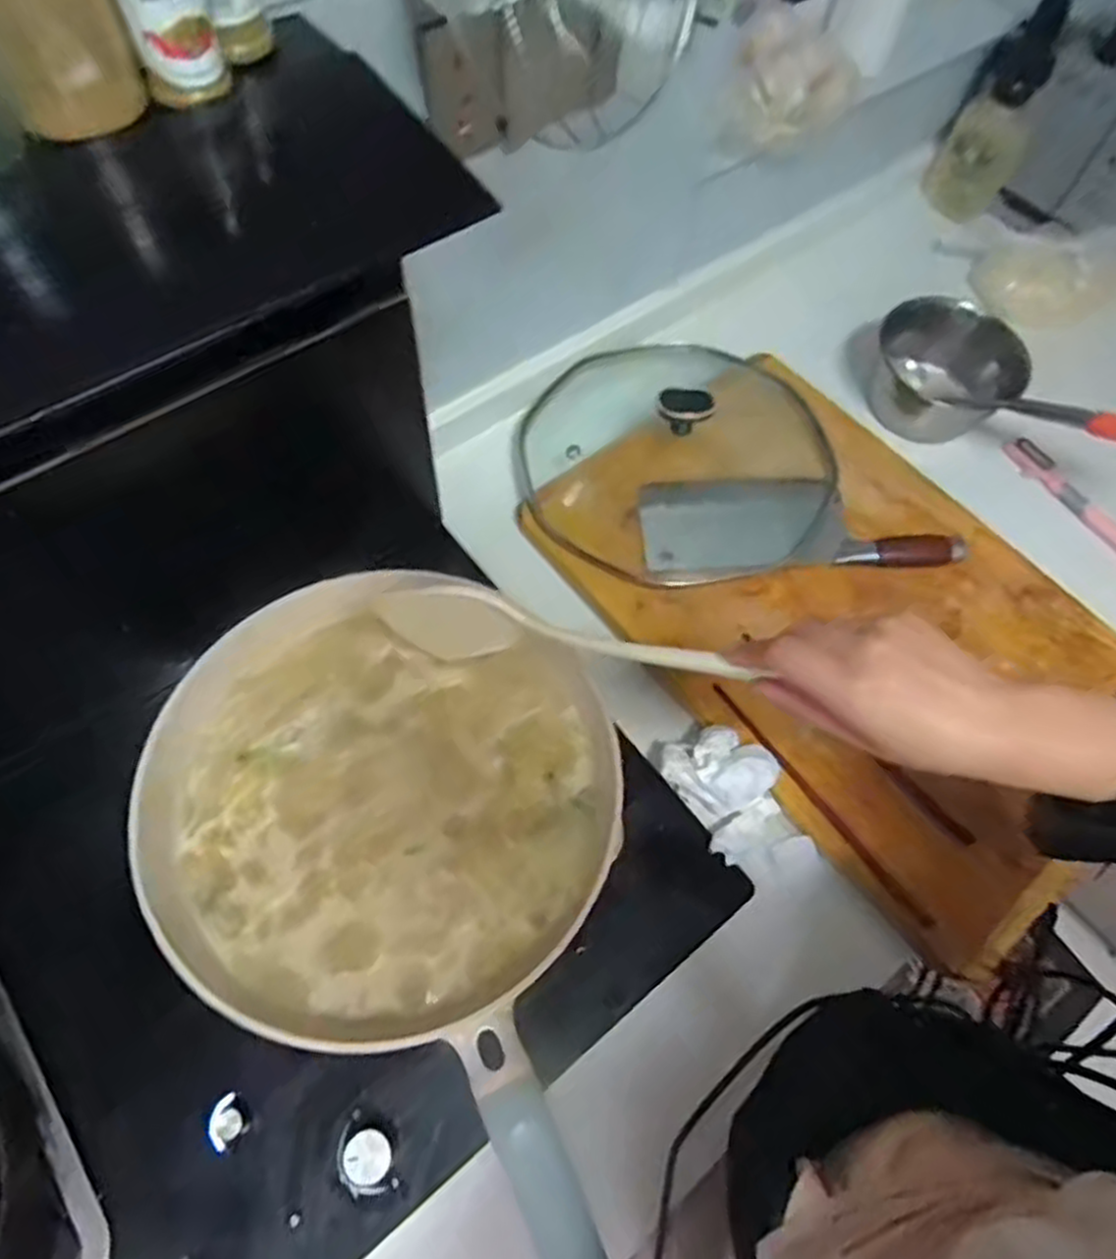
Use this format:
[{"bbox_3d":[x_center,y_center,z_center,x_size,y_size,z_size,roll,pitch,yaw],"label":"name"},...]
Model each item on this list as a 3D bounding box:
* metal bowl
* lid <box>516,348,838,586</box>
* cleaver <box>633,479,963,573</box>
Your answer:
[{"bbox_3d":[0.400,-0.274,0.797,0.142,0.098,0.142,41,68,16],"label":"metal bowl"},{"bbox_3d":[0.120,-0.177,0.735,0.295,0.082,0.266,-10,64,-8],"label":"lid"},{"bbox_3d":[0.229,-0.105,0.724,0.295,0.017,0.101,-2,64,-4],"label":"cleaver"}]

